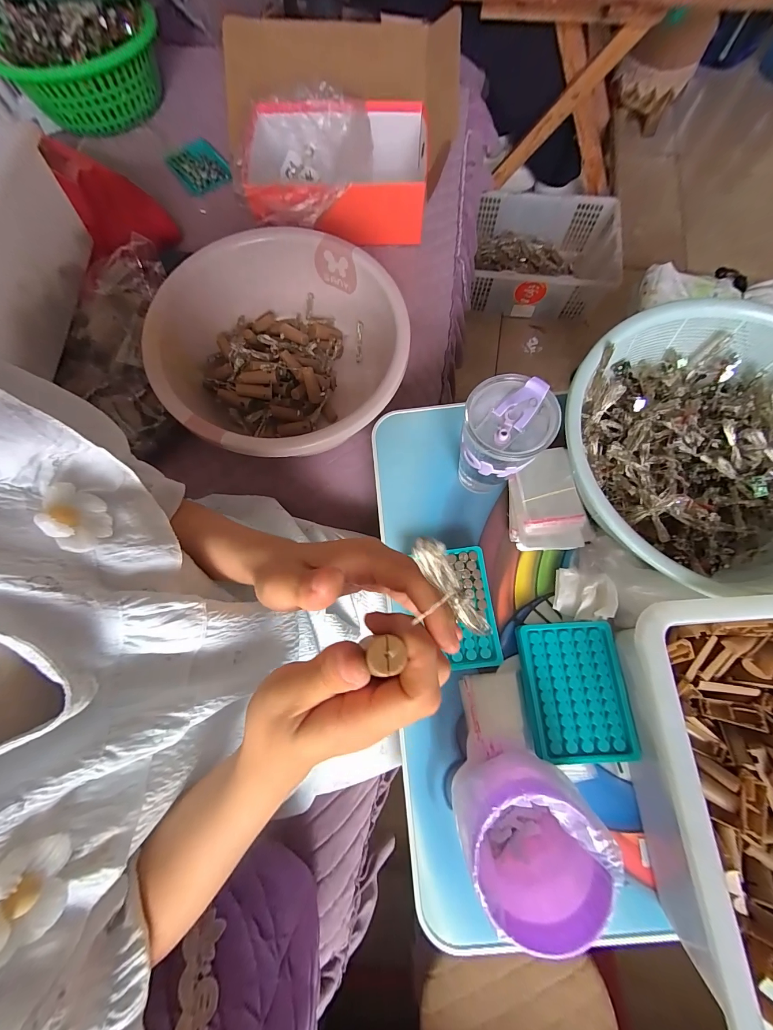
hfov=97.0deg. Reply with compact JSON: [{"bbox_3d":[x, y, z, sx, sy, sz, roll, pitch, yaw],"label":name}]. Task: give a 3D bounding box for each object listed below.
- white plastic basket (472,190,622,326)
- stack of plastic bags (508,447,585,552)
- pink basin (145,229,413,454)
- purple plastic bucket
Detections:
[{"bbox_3d":[0.481,-0.809,1.082,0.412,0.158,0.321,10,75,4],"label":"white plastic basket"},{"bbox_3d":[0.188,-0.017,0.412,0.076,0.034,0.118,-4,74,1],"label":"stack of plastic bags"},{"bbox_3d":[-0.143,-0.220,0.515,0.329,0.148,0.327,0,75,2],"label":"pink basin"},{"bbox_3d":[0.125,0.285,0.305,0.109,0.079,0.111,0,75,2],"label":"purple plastic bucket"}]

